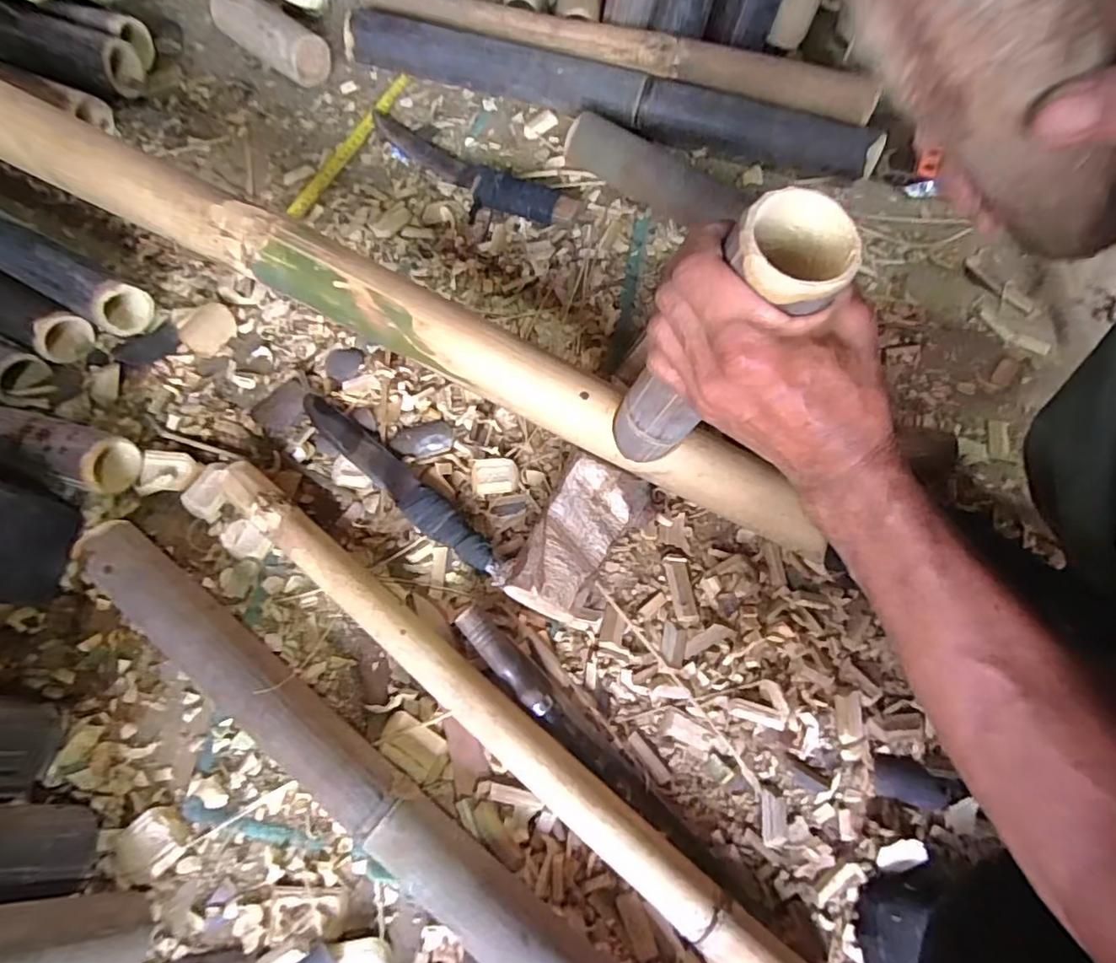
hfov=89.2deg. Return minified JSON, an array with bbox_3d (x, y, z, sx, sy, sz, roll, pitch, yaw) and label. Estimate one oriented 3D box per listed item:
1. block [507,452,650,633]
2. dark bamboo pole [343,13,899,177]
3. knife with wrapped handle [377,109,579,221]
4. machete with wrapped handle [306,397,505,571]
[{"bbox_3d":[0.022,0.057,0.516,0.084,0.058,0.145,26,73,8],"label":"block"},{"bbox_3d":[0.052,-0.468,0.682,0.653,0.050,0.064,20,73,6],"label":"dark bamboo pole"},{"bbox_3d":[-0.112,-0.370,0.675,0.296,0.034,0.065,35,75,10],"label":"knife with wrapped handle"},{"bbox_3d":[-0.158,-0.001,0.553,0.259,0.023,0.035,40,76,12],"label":"machete with wrapped handle"}]

